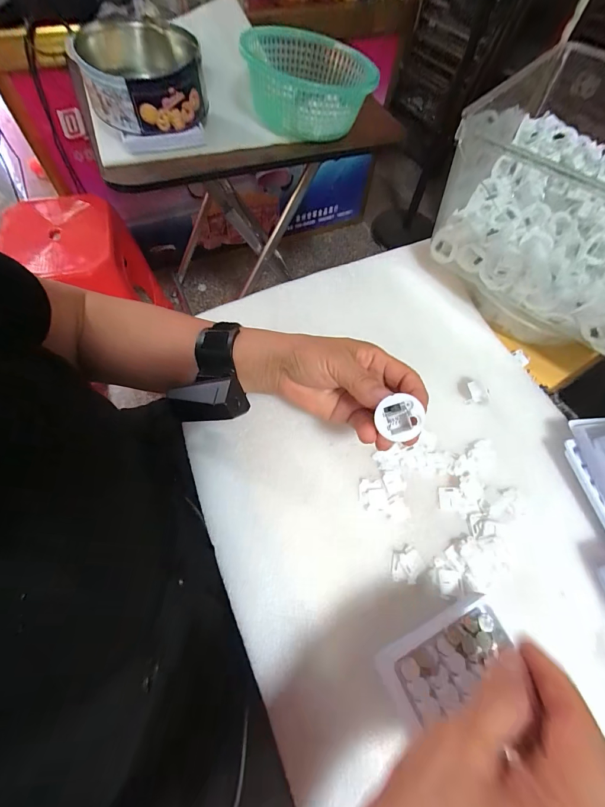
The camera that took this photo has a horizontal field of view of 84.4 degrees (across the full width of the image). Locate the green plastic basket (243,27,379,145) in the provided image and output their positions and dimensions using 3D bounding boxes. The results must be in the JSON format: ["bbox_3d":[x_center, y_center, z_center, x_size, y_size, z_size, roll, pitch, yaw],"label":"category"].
[{"bbox_3d":[0.008,-0.582,0.609,0.209,0.085,0.240,-16,64,-12],"label":"green plastic basket"}]

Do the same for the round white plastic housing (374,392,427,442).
[{"bbox_3d":[0.068,0.009,0.233,0.031,0.009,0.029,-4,100,9],"label":"round white plastic housing"}]

